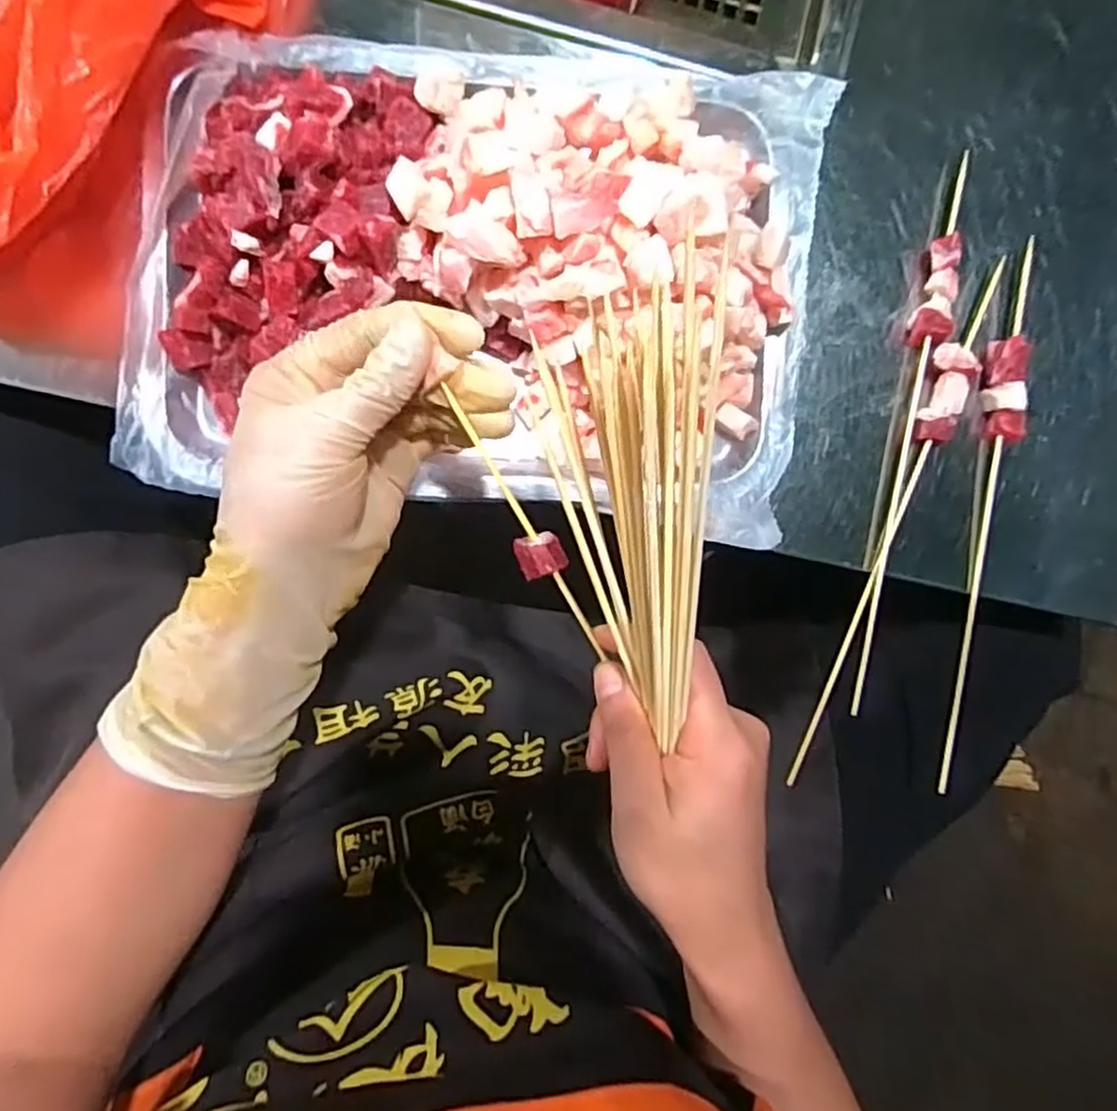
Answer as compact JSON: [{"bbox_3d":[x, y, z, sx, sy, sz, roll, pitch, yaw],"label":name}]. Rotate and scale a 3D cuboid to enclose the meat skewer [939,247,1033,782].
[{"bbox_3d":[0.230,-0.016,0.373,0.020,0.015,0.290,5,93,-8],"label":"meat skewer"}]

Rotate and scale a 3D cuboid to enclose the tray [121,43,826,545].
[{"bbox_3d":[-0.030,-0.131,0.312,0.312,0.062,0.218,5,93,-8],"label":"tray"}]

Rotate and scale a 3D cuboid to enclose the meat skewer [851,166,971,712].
[{"bbox_3d":[0.183,-0.061,0.366,0.014,0.018,0.290,10,92,-8],"label":"meat skewer"}]

